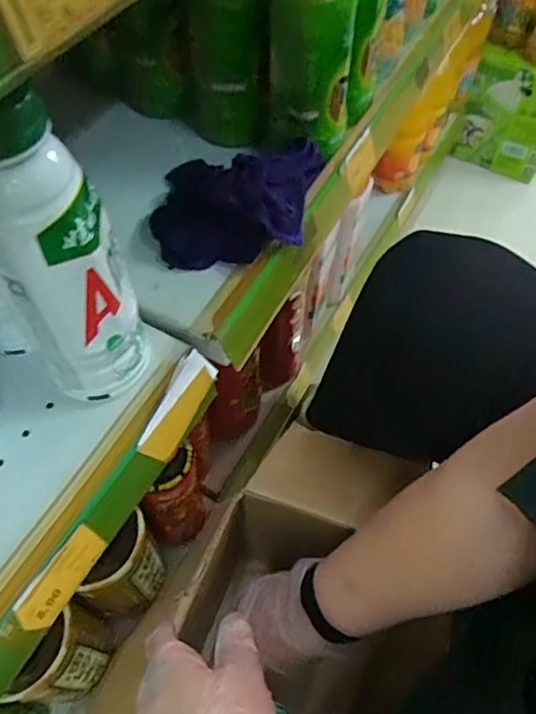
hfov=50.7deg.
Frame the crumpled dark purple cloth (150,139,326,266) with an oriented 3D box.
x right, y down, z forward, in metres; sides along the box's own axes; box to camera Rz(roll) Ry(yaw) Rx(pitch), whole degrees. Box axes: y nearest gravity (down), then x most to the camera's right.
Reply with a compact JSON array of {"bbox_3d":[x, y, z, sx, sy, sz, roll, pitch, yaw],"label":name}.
[{"bbox_3d":[-0.021,-0.120,0.430,0.134,0.046,0.099,-1,58,-4],"label":"crumpled dark purple cloth"}]

